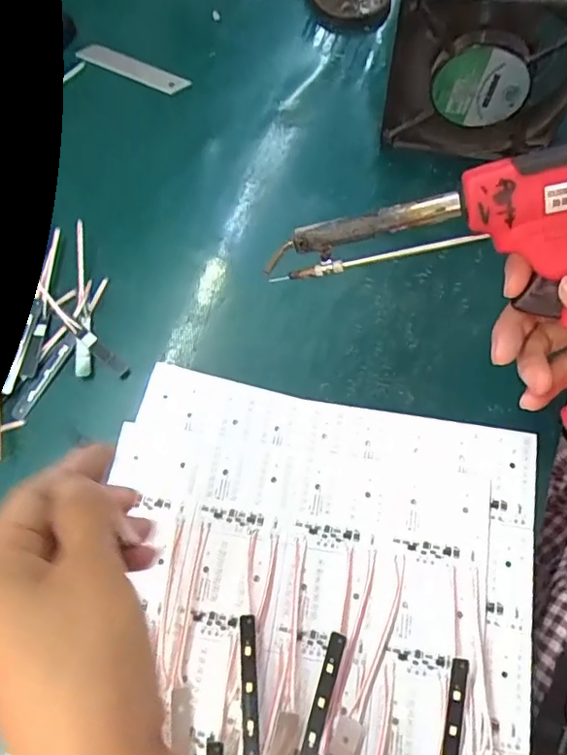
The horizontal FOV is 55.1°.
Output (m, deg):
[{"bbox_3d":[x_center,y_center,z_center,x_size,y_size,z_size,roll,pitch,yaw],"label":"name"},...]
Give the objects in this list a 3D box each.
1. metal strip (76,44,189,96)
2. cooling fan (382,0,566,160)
[{"bbox_3d":[-0.126,-0.260,0.456,0.097,0.004,0.019,25,80,8],"label":"metal strip"},{"bbox_3d":[0.133,-0.205,0.367,0.121,0.125,0.045,12,71,6],"label":"cooling fan"}]

